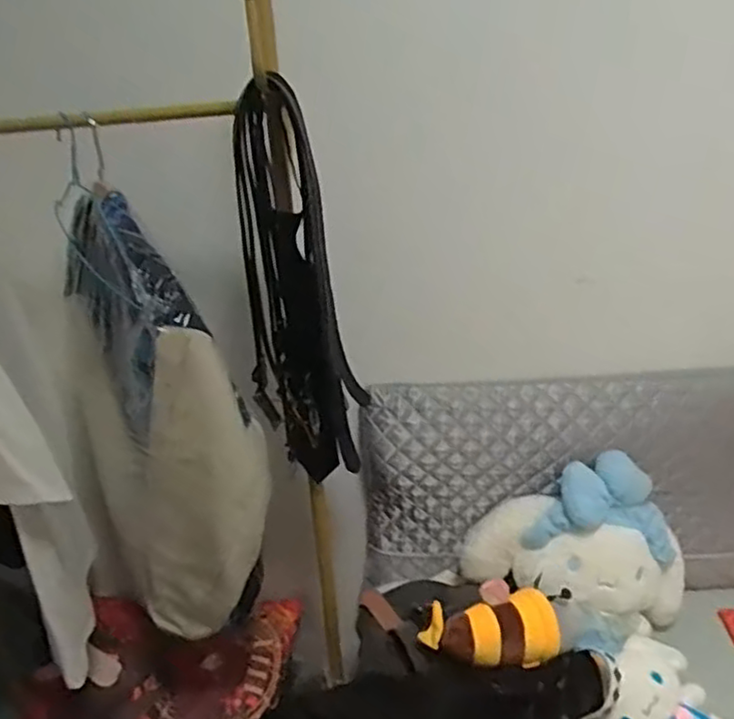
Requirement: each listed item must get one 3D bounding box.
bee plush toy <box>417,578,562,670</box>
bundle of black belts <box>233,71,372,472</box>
[{"bbox_3d":[0.199,0.432,1.143,0.217,0.077,0.099,-5,25,0],"label":"bee plush toy"},{"bbox_3d":[-0.101,-0.084,0.992,0.138,0.560,0.056,-6,25,-3],"label":"bundle of black belts"}]

